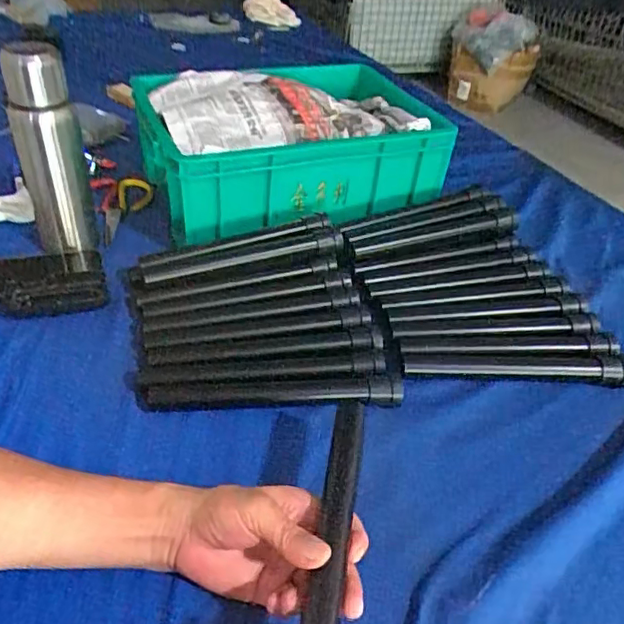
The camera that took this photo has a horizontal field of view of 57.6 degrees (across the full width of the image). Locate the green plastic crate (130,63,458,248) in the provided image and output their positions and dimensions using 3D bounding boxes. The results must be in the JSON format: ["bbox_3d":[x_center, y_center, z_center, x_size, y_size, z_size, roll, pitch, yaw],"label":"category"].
[{"bbox_3d":[-0.036,-0.245,0.848,0.400,0.169,0.279,-10,41,-19],"label":"green plastic crate"}]

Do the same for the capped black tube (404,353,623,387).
[{"bbox_3d":[0.226,0.056,0.623,0.249,0.026,0.034,5,38,-2],"label":"capped black tube"}]

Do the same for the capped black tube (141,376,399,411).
[{"bbox_3d":[-0.039,0.081,0.566,0.259,0.023,0.030,1,38,-6],"label":"capped black tube"}]

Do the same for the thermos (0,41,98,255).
[{"bbox_3d":[-0.308,-0.184,0.671,0.072,0.239,0.060,-13,42,-23],"label":"thermos"}]

